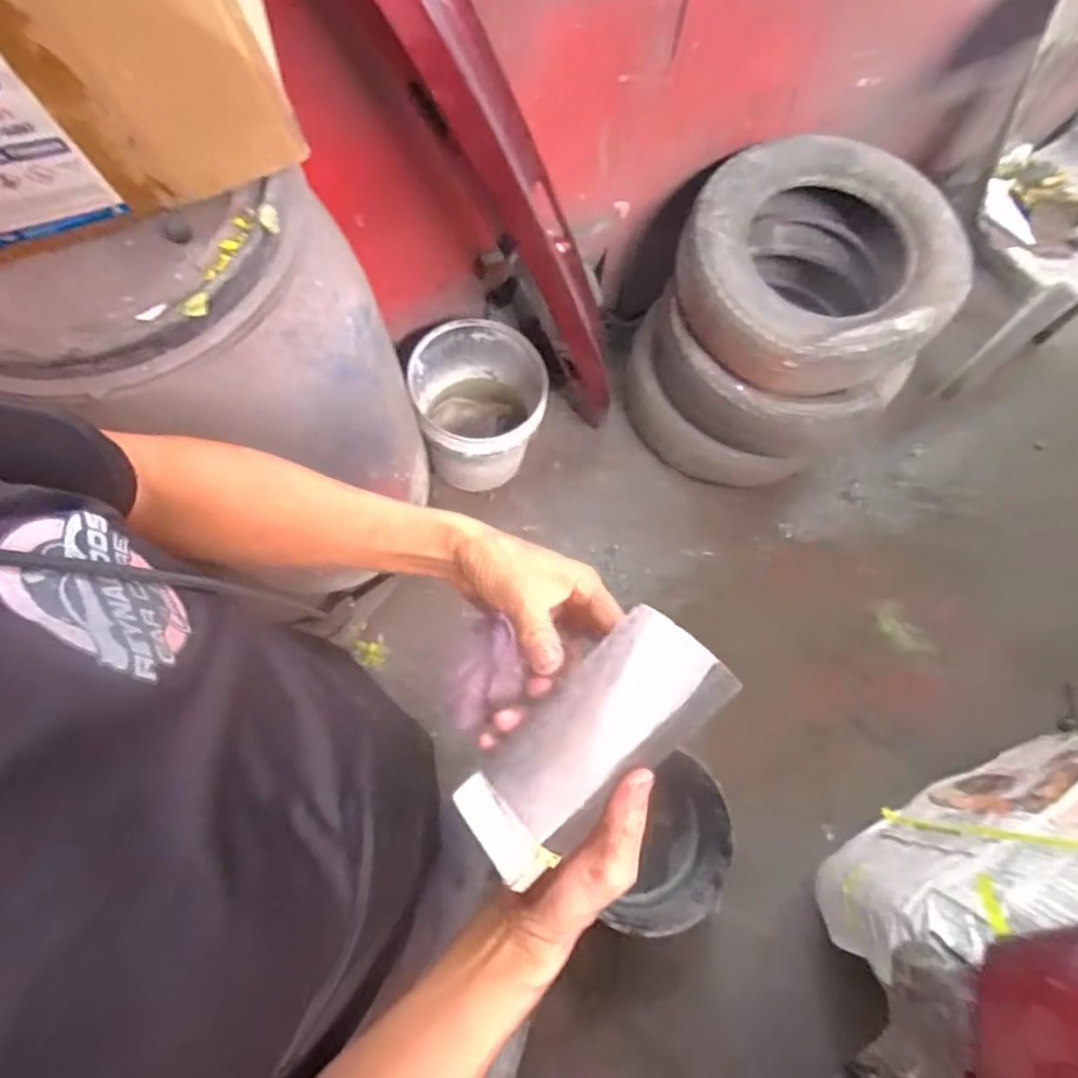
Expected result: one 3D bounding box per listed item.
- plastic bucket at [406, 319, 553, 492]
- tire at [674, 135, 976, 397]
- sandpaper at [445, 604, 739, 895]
[{"bbox_3d":[-0.130,-0.297,1.440,0.295,0.251,0.292,-5,71,-3],"label":"plastic bucket"},{"bbox_3d":[0.560,-0.555,1.263,0.532,0.152,0.507,-32,75,-11],"label":"tire"},{"bbox_3d":[0.032,0.120,0.367,0.164,0.032,0.073,-43,49,-6],"label":"sandpaper"}]

